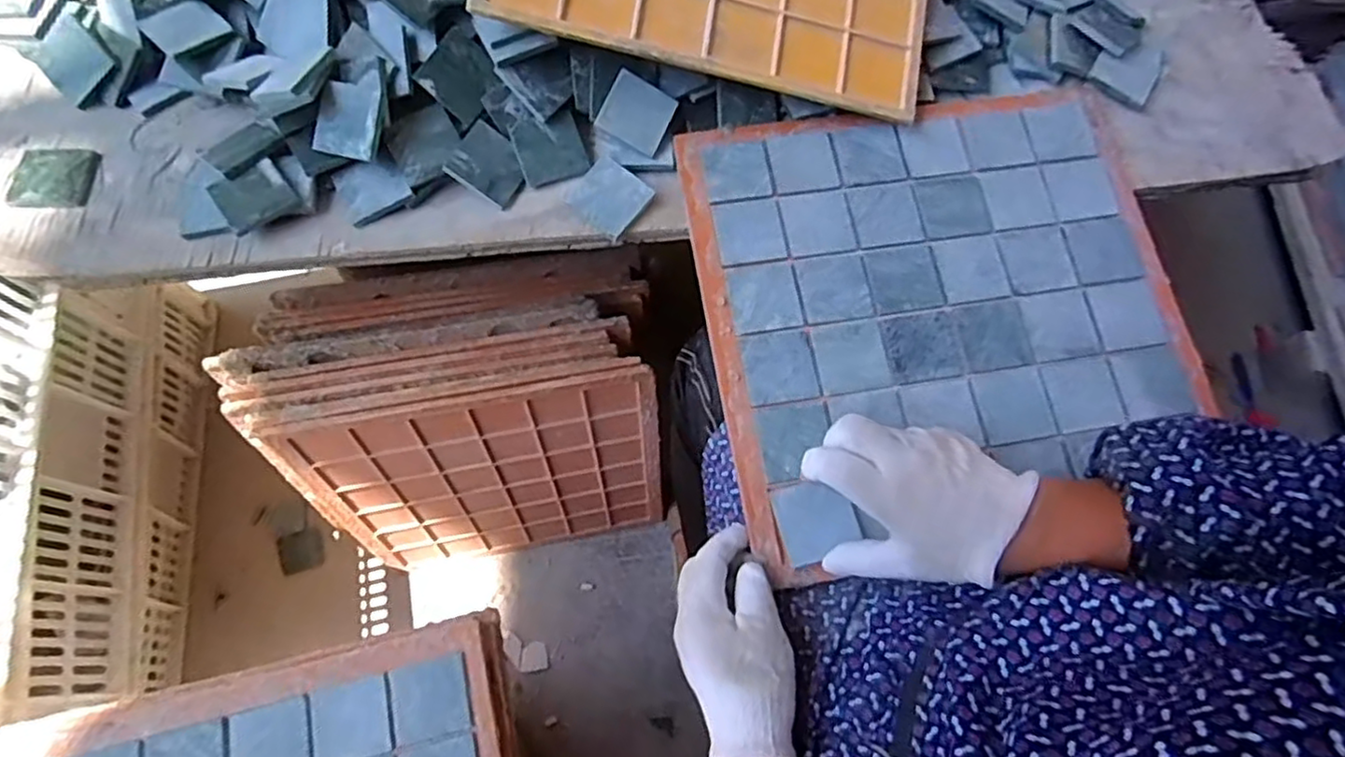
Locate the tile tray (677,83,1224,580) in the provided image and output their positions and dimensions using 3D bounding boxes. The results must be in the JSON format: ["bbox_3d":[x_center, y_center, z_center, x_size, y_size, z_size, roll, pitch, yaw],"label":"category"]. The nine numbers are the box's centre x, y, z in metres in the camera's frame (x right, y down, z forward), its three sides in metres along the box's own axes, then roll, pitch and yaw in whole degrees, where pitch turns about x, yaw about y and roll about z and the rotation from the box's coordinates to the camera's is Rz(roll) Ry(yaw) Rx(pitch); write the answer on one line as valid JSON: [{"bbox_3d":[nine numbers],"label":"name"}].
[{"bbox_3d":[0.193,-0.061,0.477,0.338,0.010,0.308,-9,76,-5],"label":"tile tray"}]

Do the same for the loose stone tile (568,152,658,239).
[{"bbox_3d":[-0.046,-0.135,0.495,0.050,0.005,0.047,37,92,6],"label":"loose stone tile"}]

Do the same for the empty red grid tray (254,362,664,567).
[{"bbox_3d":[-0.188,0.112,0.724,0.346,0.334,0.016,-10,55,-5],"label":"empty red grid tray"}]

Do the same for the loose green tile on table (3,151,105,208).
[{"bbox_3d":[-0.455,-0.147,0.487,0.054,0.009,0.049,-4,68,-4],"label":"loose green tile on table"}]

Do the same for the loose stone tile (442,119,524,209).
[{"bbox_3d":[-0.135,-0.159,0.493,0.050,0.005,0.049,33,75,-19],"label":"loose stone tile"}]

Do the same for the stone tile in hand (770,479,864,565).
[{"bbox_3d":[0.092,0.089,0.426,0.048,0.004,0.049,-20,76,12],"label":"stone tile in hand"}]

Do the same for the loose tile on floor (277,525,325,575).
[{"bbox_3d":[-0.488,0.227,0.874,0.053,0.011,0.053,-20,70,-10],"label":"loose tile on floor"}]

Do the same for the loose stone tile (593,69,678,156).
[{"bbox_3d":[-0.026,-0.202,0.506,0.050,0.004,0.049,25,85,-19],"label":"loose stone tile"}]

